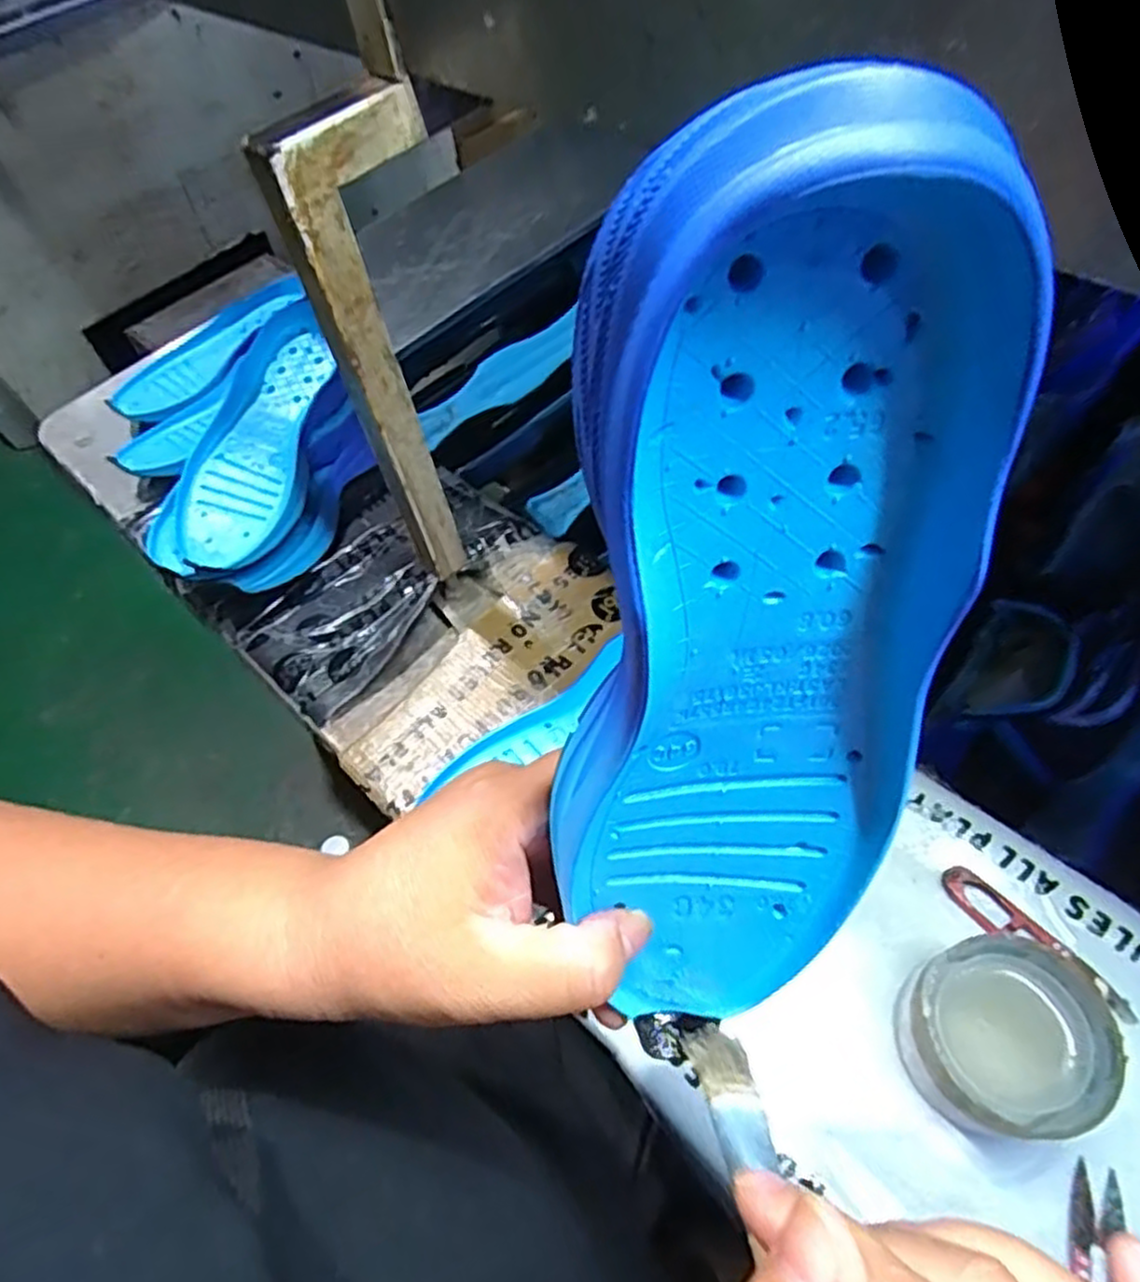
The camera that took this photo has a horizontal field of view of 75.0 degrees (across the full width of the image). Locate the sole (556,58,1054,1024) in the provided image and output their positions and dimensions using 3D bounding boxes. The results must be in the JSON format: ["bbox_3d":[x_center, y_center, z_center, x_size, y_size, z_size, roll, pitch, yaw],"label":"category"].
[{"bbox_3d":[0.041,0.017,0.173,0.082,0.233,0.025,-3,39,2],"label":"sole"}]

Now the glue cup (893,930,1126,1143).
[{"bbox_3d":[0.207,0.191,0.359,0.086,0.050,0.079,-4,56,5],"label":"glue cup"}]

